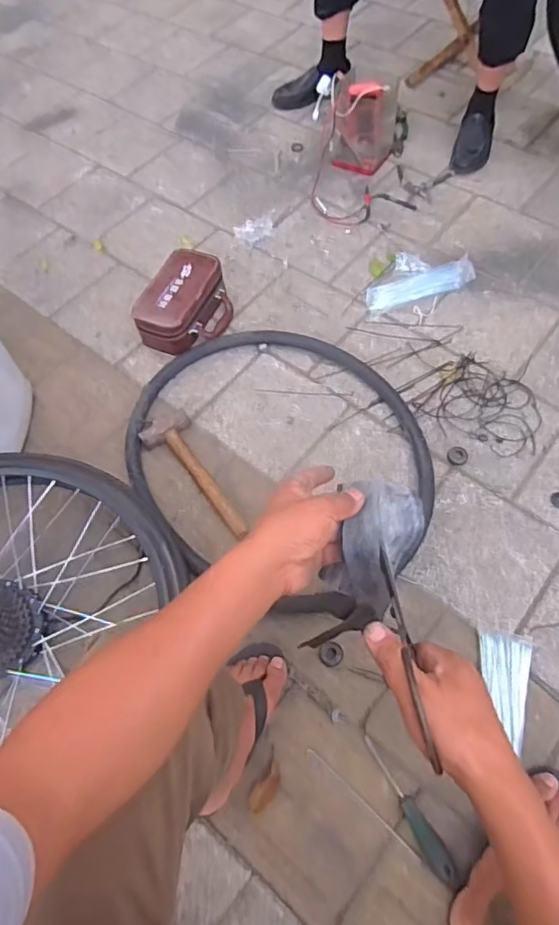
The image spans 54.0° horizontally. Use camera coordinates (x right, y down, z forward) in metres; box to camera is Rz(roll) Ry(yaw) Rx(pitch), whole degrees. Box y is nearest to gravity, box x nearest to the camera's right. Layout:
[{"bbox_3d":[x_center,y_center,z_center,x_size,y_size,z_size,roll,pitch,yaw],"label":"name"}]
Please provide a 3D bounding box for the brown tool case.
[{"bbox_3d":[-0.214,-0.365,1.280,0.174,0.099,0.249,23,67,16],"label":"brown tool case"}]

